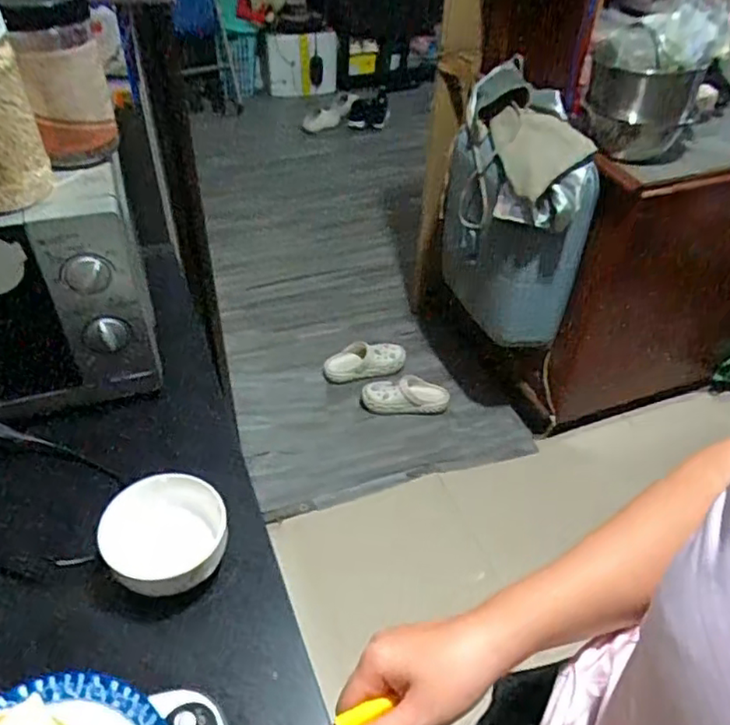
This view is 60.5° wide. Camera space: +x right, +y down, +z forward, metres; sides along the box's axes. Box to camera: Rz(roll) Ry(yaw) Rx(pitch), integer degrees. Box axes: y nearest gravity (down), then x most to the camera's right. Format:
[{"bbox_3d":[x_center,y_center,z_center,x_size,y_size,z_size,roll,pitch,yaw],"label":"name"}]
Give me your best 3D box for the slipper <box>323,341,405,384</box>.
[{"bbox_3d":[0.001,-0.011,1.945,0.260,0.089,0.084,-6,43,-10],"label":"slipper"}]

